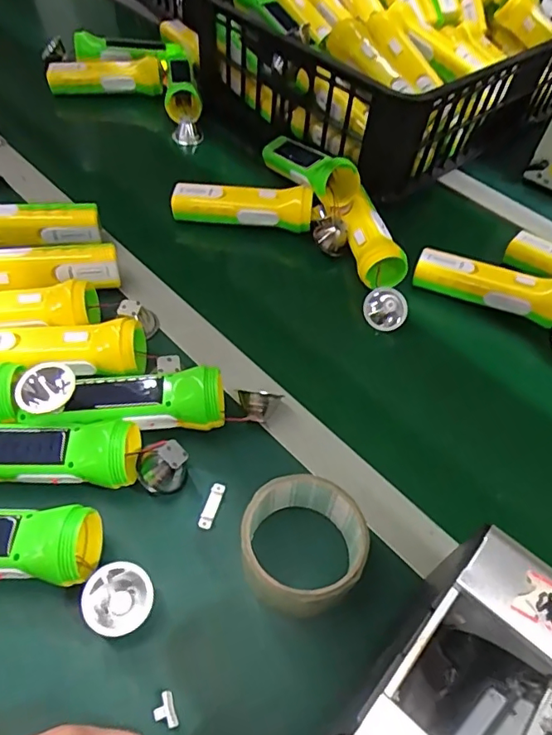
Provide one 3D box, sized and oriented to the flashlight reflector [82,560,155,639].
[{"bbox_3d":[-0.109,0.159,0.361,0.045,0.013,0.049,-40,107,-29],"label":"flashlight reflector"}]

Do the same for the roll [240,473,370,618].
[{"bbox_3d":[0.018,0.127,0.375,0.086,0.055,0.083,3,51,-3],"label":"roll"}]

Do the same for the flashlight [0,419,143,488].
[{"bbox_3d":[-0.191,0.070,0.410,0.165,0.045,0.048,2,51,-4],"label":"flashlight"}]

